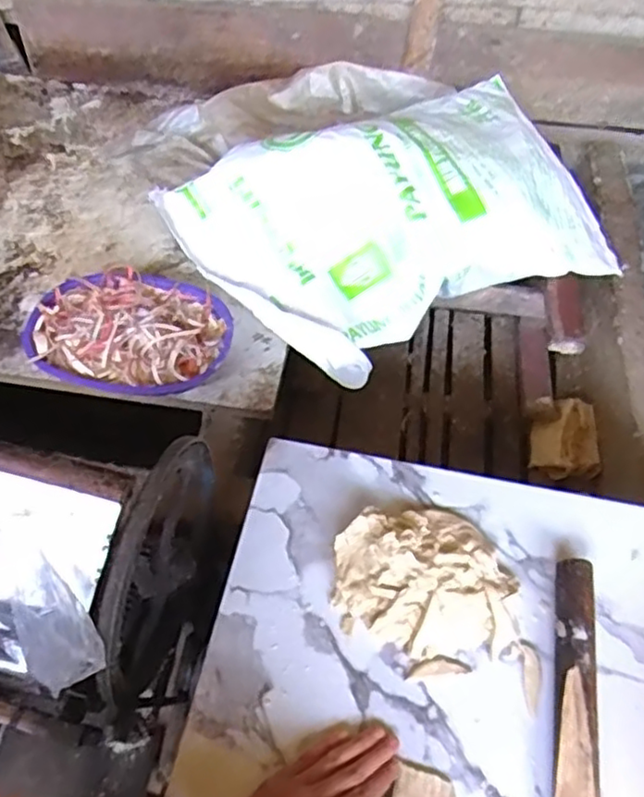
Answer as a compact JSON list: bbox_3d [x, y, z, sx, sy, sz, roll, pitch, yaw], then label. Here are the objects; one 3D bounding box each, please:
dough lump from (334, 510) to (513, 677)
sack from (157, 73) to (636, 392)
[{"bbox_3d":[0.098,0.176,0.645,0.169,0.043,0.155,-8,58,-9],"label":"dough lump"},{"bbox_3d":[0.129,-0.302,1.111,0.671,0.176,0.425,-25,62,-19],"label":"sack"}]

